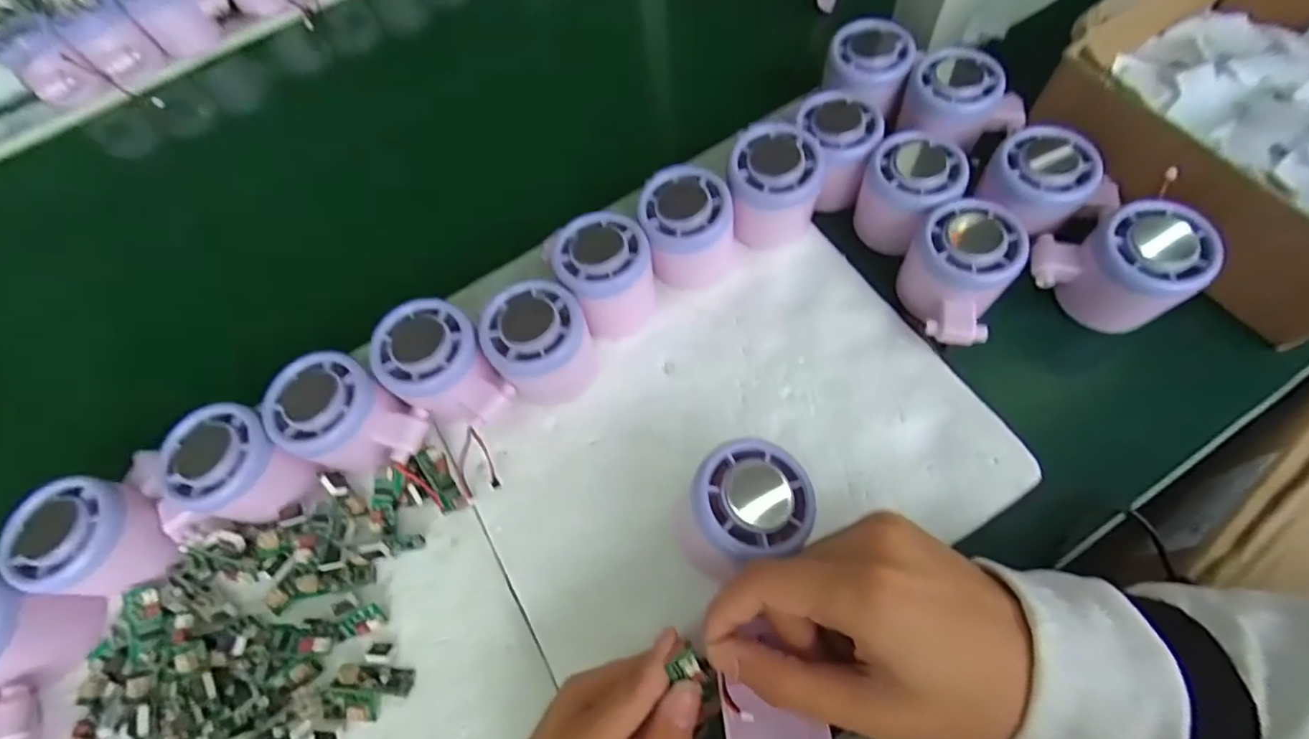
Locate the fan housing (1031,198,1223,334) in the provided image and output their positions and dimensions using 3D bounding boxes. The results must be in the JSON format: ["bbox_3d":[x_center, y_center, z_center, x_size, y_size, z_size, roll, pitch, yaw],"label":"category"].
[{"bbox_3d":[0.257,-0.062,0.322,0.069,0.057,0.050,25,71,16],"label":"fan housing"}]

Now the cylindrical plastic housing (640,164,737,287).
[{"bbox_3d":[0.019,-0.087,0.350,0.054,0.046,0.055,-2,66,5],"label":"cylindrical plastic housing"}]

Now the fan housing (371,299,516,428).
[{"bbox_3d":[-0.116,0.002,0.323,0.074,0.052,0.056,38,75,19],"label":"fan housing"}]

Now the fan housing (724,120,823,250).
[{"bbox_3d":[0.072,-0.113,0.351,0.055,0.047,0.057,1,67,6],"label":"fan housing"}]

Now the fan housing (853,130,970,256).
[{"bbox_3d":[0.156,-0.109,0.355,0.054,0.045,0.059,30,73,17],"label":"fan housing"}]

